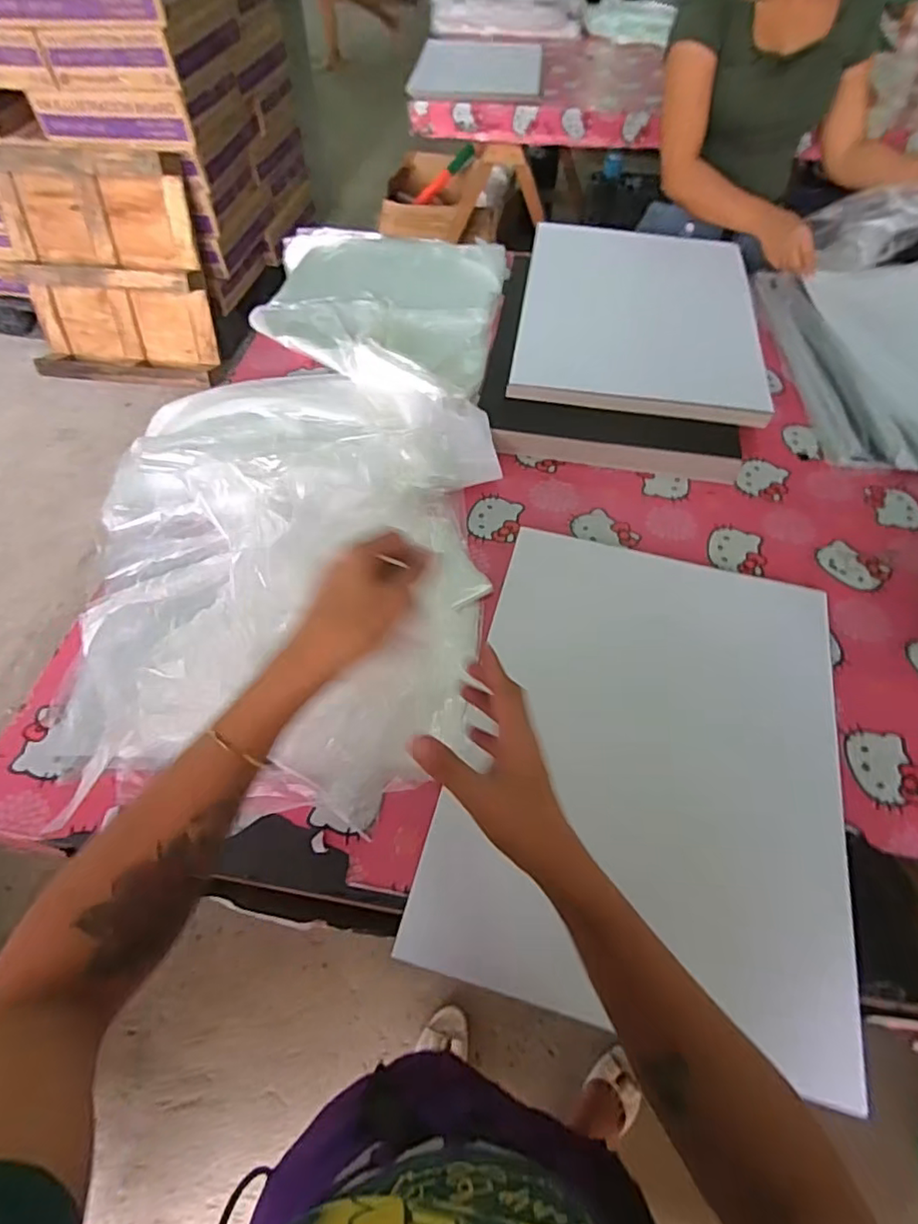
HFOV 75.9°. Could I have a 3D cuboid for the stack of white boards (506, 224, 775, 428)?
[{"bbox_3d":[0.301,-0.512,0.992,0.374,0.022,0.486,9,59,4],"label":"stack of white boards"}]

